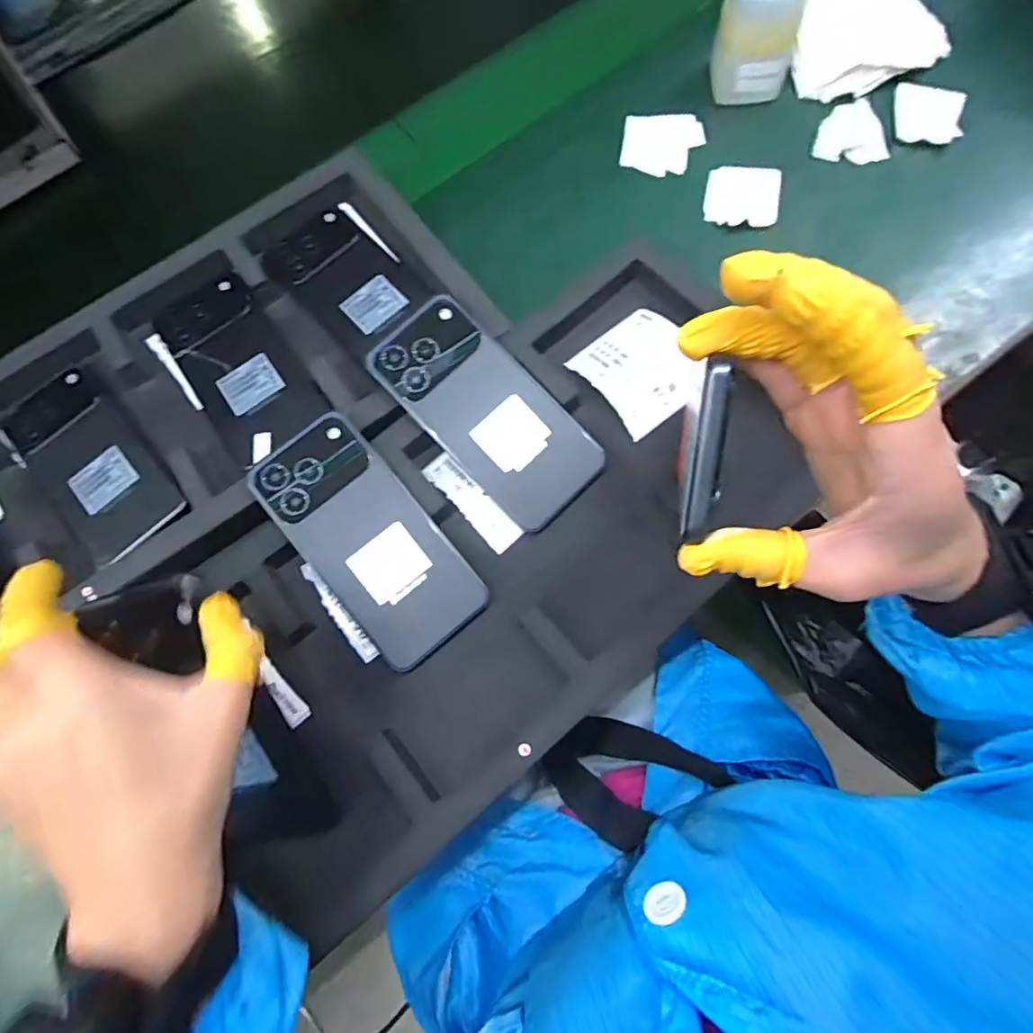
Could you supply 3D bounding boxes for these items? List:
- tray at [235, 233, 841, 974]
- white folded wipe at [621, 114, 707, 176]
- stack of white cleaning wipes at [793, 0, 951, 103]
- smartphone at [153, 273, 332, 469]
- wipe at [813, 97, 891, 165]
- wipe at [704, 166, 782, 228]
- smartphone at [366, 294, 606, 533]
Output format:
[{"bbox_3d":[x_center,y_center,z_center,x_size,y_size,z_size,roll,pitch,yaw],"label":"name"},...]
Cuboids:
[{"bbox_3d":[-0.004,0.008,0.337,0.467,0.046,0.222,-38,75,-9],"label":"tray"},{"bbox_3d":[0.122,-0.313,0.465,0.065,0.004,0.060,7,78,8],"label":"white folded wipe"},{"bbox_3d":[0.290,-0.409,0.465,0.118,0.032,0.108,-15,73,0],"label":"stack of white cleaning wipes"},{"bbox_3d":[-0.209,-0.113,0.416,0.076,0.012,0.154,-36,74,-6],"label":"smartphone"},{"bbox_3d":[0.273,-0.309,0.446,0.054,0.014,0.049,13,75,9],"label":"wipe"},{"bbox_3d":[0.179,-0.253,0.438,0.055,0.006,0.055,10,75,8],"label":"wipe"},{"bbox_3d":[-0.019,-0.070,0.370,0.075,0.011,0.159,-44,90,-11],"label":"smartphone"}]

